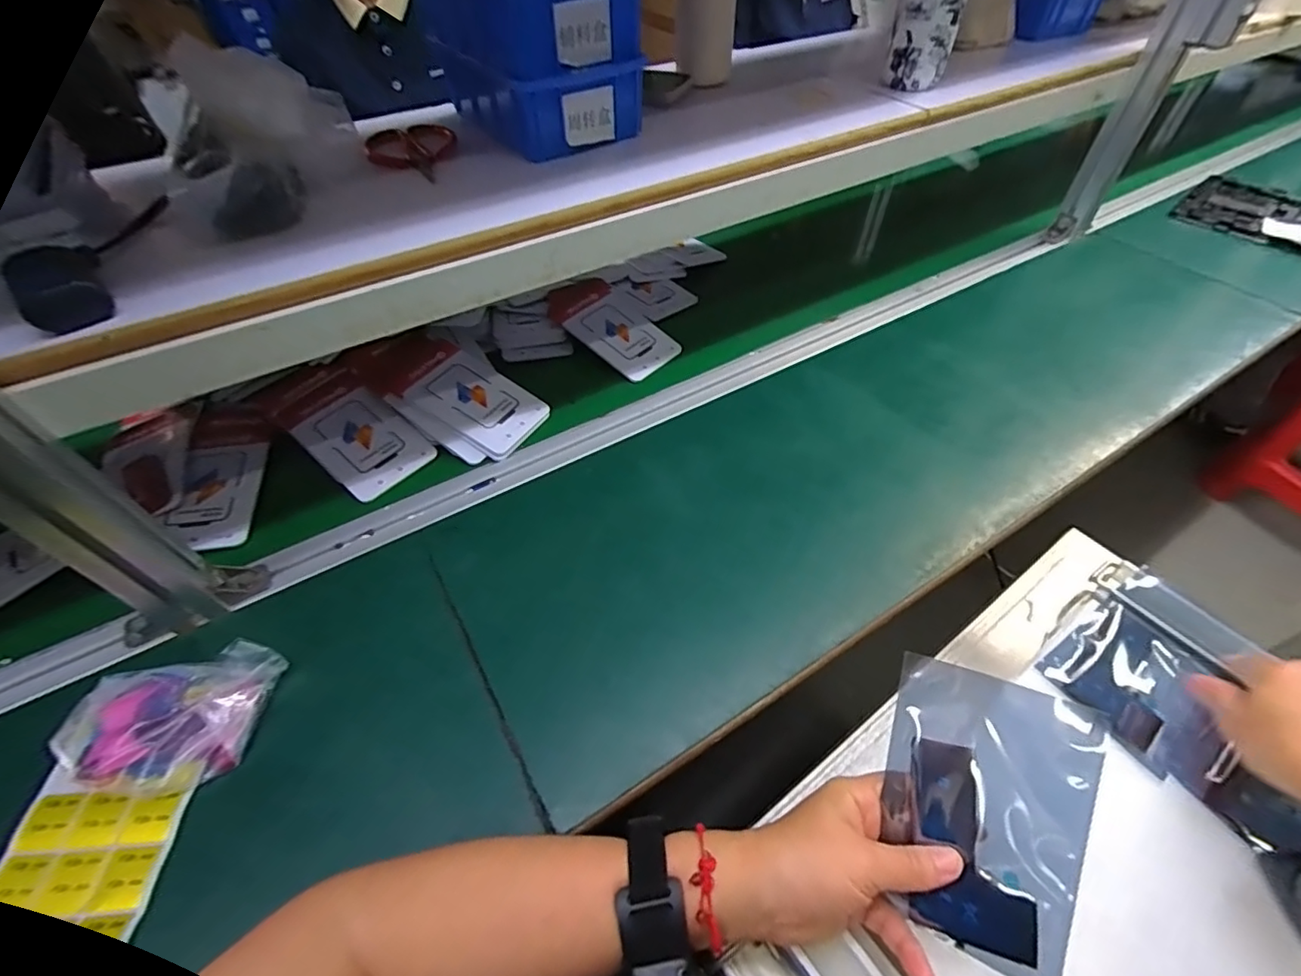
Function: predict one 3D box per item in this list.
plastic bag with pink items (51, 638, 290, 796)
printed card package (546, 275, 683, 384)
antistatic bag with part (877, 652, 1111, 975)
[{"bbox_3d":[-0.340,0.165,0.389,0.134,0.031,0.085,-7,51,-5],"label":"plastic bag with pink items"},{"bbox_3d":[-0.044,-0.201,0.686,0.161,0.009,0.103,42,57,13],"label":"printed card package"},{"bbox_3d":[0.180,0.177,0.303,0.094,0.008,0.140,11,82,31],"label":"antistatic bag with part"}]

